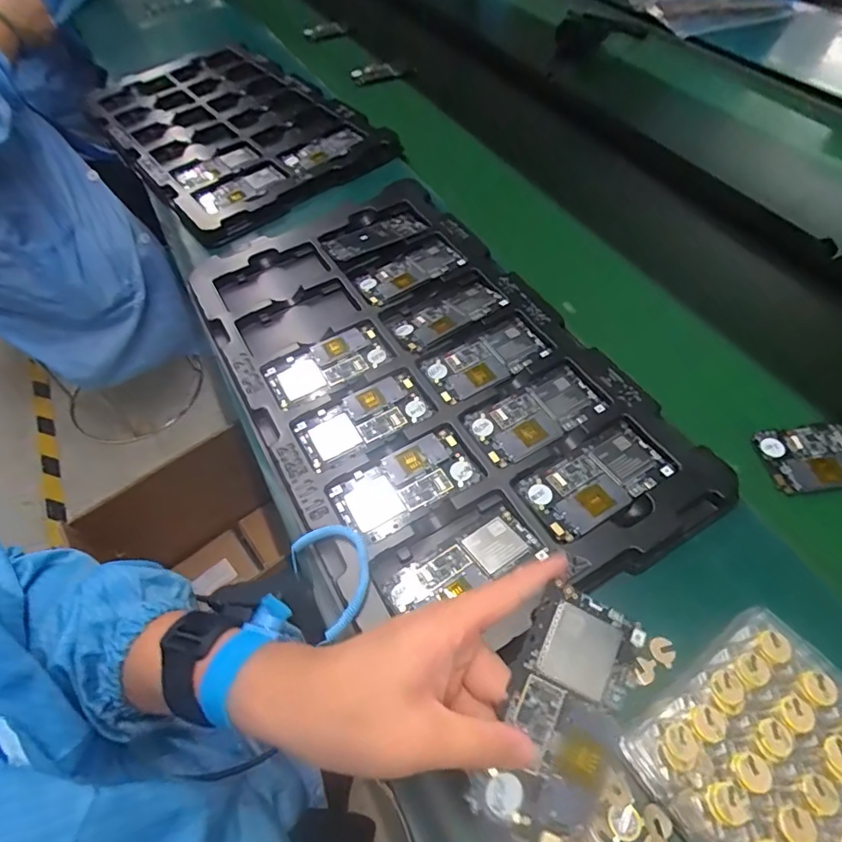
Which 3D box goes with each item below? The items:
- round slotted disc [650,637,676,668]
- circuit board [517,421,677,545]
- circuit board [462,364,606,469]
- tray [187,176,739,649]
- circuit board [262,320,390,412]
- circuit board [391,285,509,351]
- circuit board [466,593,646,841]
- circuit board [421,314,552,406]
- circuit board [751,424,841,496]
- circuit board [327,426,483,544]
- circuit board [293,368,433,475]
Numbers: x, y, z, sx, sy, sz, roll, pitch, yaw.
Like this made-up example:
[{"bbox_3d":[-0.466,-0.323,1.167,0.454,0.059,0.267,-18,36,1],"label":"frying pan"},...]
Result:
[{"bbox_3d":[0.178,0.168,0.382,0.018,0.004,0.018,-2,55,3],"label":"round slotted disc"},{"bbox_3d":[0.151,0.050,0.448,0.123,0.009,0.065,-28,59,-16],"label":"circuit board"},{"bbox_3d":[0.108,-0.006,0.494,0.121,0.008,0.066,-26,59,-14],"label":"circuit board"},{"bbox_3d":[-0.010,-0.061,0.536,0.314,0.023,0.536,-27,58,-14],"label":"tray"},{"bbox_3d":[-0.098,-0.060,0.551,0.125,0.007,0.063,-28,59,-15],"label":"circuit board"},{"bbox_3d":[0.030,-0.117,0.572,0.118,0.011,0.049,-24,58,-13],"label":"circuit board"},{"bbox_3d":[0.080,0.161,0.287,0.067,0.005,0.120,29,72,1],"label":"circuit board"},{"bbox_3d":[0.066,-0.063,0.537,0.119,0.007,0.062,-26,59,-14],"label":"circuit board"},{"bbox_3d":[0.368,0.030,0.465,0.117,0.011,0.063,-9,60,9],"label":"circuit board"},{"bbox_3d":[-0.013,0.055,0.464,0.125,0.005,0.065,-28,59,-15],"label":"circuit board"},{"bbox_3d":[-0.055,-0.002,0.507,0.125,0.007,0.066,-26,59,-14],"label":"circuit board"}]

